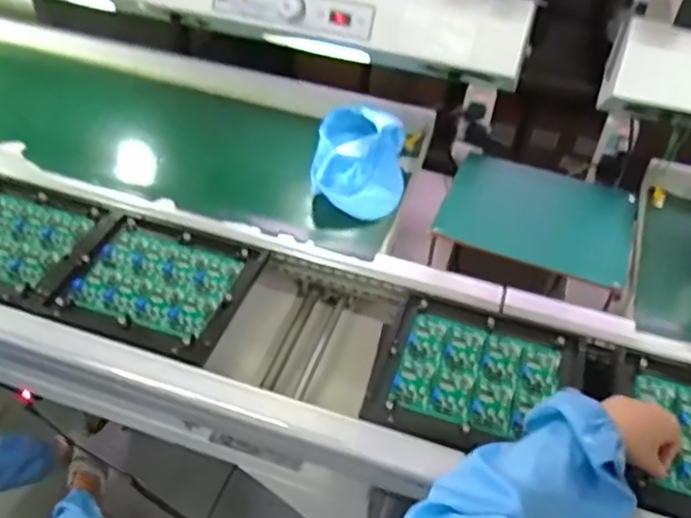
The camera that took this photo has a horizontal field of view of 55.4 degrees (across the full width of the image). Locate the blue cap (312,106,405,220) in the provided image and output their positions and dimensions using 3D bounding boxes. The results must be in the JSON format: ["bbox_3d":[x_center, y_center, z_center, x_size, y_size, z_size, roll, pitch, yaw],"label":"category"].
[{"bbox_3d":[0.025,-0.170,1.117,0.150,0.102,0.195,5,44,4],"label":"blue cap"}]

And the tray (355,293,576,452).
[{"bbox_3d":[0.172,0.152,0.876,0.258,0.016,0.218,12,45,11],"label":"tray"}]

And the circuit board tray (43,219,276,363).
[{"bbox_3d":[-0.273,0.038,0.962,0.251,0.032,0.217,12,45,11],"label":"circuit board tray"}]

